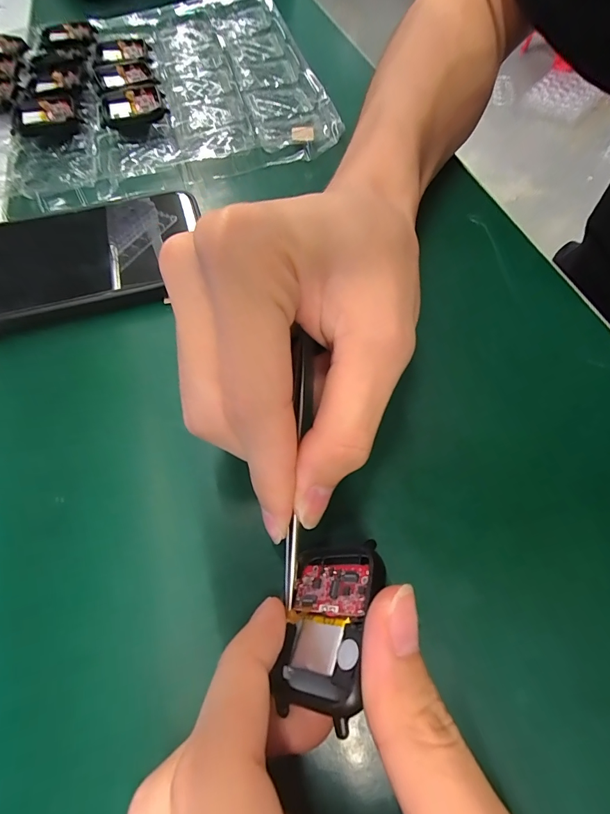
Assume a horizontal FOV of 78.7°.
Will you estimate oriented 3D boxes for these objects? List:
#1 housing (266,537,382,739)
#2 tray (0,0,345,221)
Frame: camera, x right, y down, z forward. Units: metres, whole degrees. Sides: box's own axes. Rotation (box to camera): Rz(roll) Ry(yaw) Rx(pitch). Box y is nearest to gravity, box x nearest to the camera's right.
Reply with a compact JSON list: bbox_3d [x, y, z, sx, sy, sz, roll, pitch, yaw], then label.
[{"bbox_3d":[0.006,0.064,0.113,0.006,0.037,0.047,39,49,-24],"label":"housing"},{"bbox_3d":[-0.142,-0.260,0.300,0.284,0.019,0.274,-15,63,-6],"label":"tray"}]

